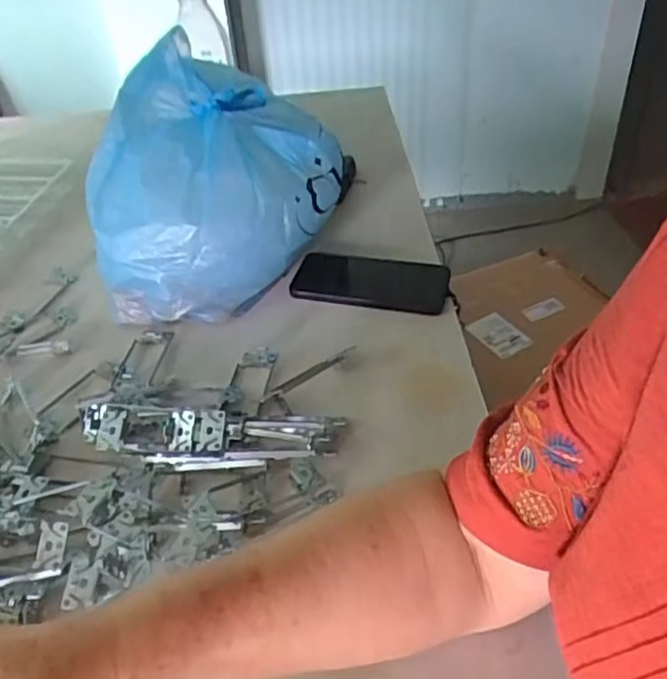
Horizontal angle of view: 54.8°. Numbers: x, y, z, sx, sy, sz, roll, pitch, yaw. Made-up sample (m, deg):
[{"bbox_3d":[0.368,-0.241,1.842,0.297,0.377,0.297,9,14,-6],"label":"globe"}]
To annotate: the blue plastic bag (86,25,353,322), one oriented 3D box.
[{"bbox_3d":[-0.127,-0.184,0.723,0.270,0.194,0.269,-6,40,-2],"label":"blue plastic bag"}]

